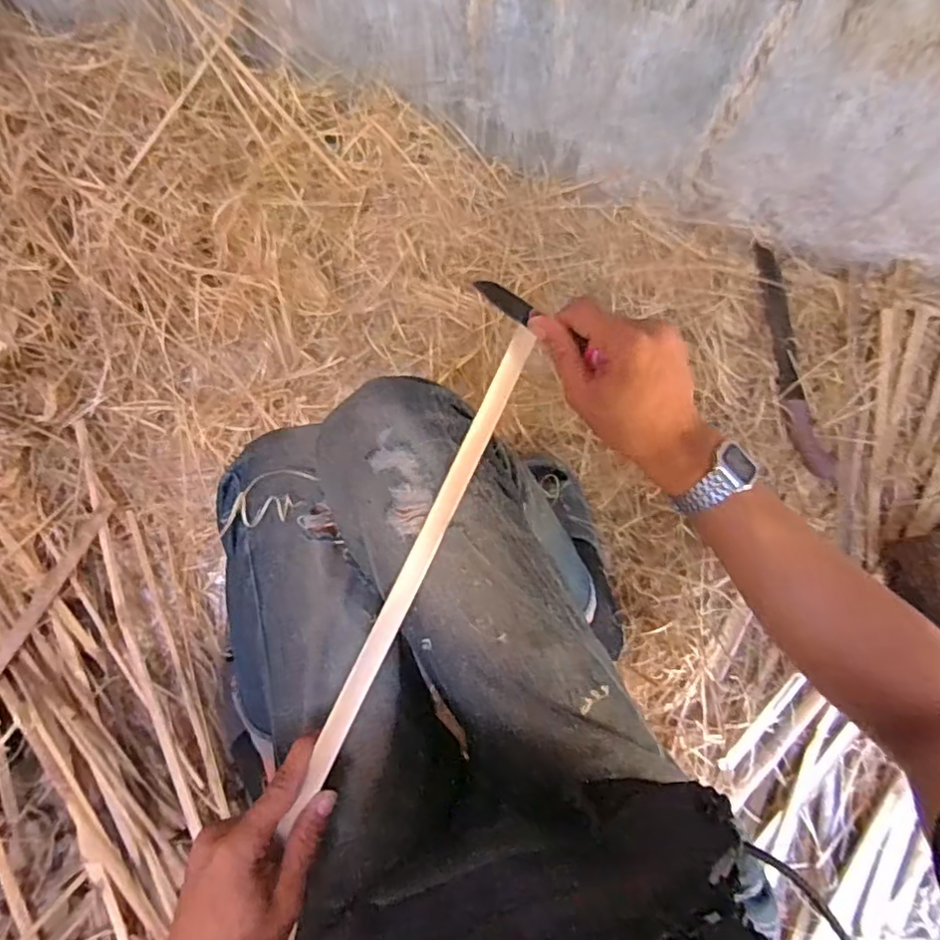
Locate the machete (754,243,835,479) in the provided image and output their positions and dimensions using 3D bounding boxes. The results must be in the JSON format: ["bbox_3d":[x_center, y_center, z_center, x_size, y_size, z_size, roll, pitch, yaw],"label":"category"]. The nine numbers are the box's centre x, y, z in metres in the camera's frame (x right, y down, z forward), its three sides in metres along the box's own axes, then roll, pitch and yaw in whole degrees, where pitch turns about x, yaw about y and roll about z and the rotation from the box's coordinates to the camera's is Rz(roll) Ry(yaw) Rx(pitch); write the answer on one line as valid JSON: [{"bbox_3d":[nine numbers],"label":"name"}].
[{"bbox_3d":[0.506,-0.184,0.958,0.054,0.027,0.417,-1,72,-3],"label":"machete"}]

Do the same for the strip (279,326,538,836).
[{"bbox_3d":[-0.038,0.068,0.424,0.017,0.010,0.361,25,86,6],"label":"strip"}]

